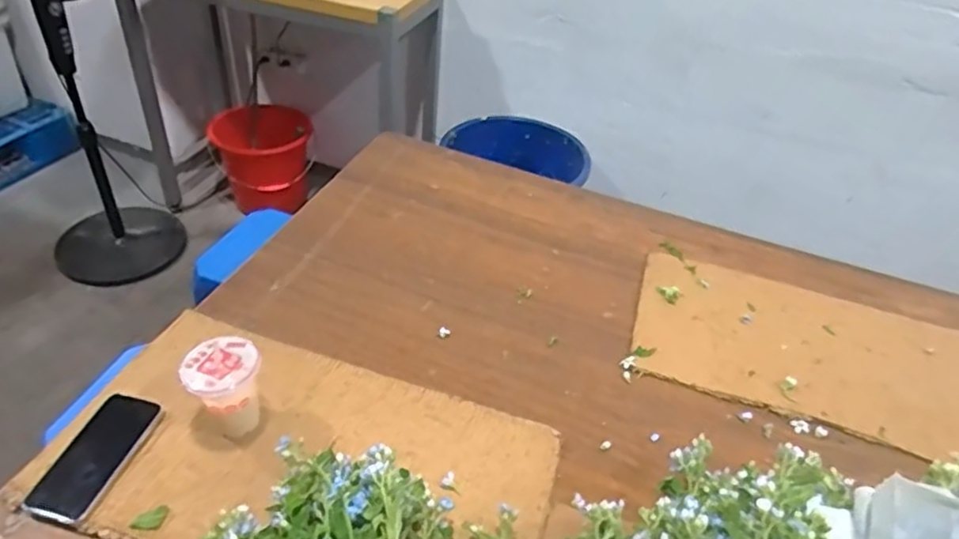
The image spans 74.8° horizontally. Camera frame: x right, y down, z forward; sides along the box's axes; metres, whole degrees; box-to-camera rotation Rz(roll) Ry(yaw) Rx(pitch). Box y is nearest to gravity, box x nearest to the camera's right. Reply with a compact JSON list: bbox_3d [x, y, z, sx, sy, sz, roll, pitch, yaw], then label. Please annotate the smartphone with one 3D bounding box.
[{"bbox_3d":[-0.454,0.219,0.744,0.080,0.015,0.156,12,43,8],"label":"smartphone"}]

